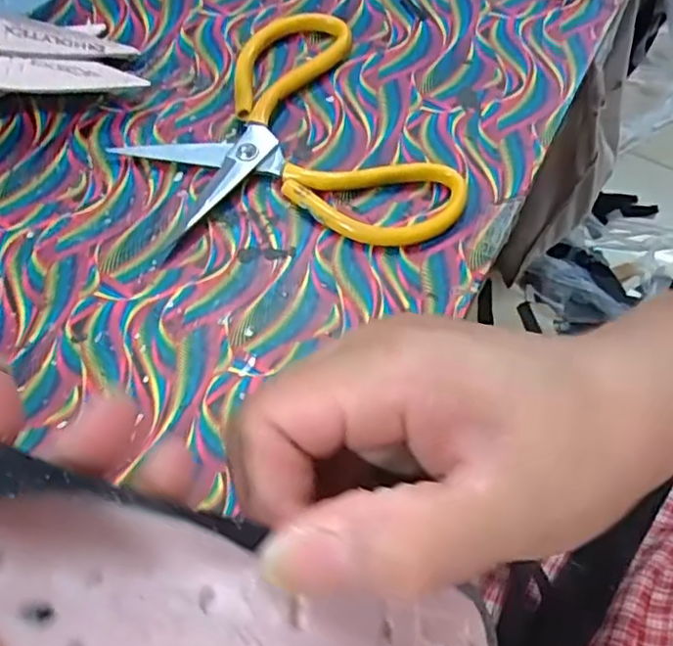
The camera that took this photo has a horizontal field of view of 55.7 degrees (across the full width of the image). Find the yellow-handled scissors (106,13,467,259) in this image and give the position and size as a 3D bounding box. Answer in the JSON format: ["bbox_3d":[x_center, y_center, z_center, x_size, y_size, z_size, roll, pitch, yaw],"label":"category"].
[{"bbox_3d":[-0.031,-0.100,0.358,0.151,0.019,0.171,-25,67,-14],"label":"yellow-handled scissors"}]

